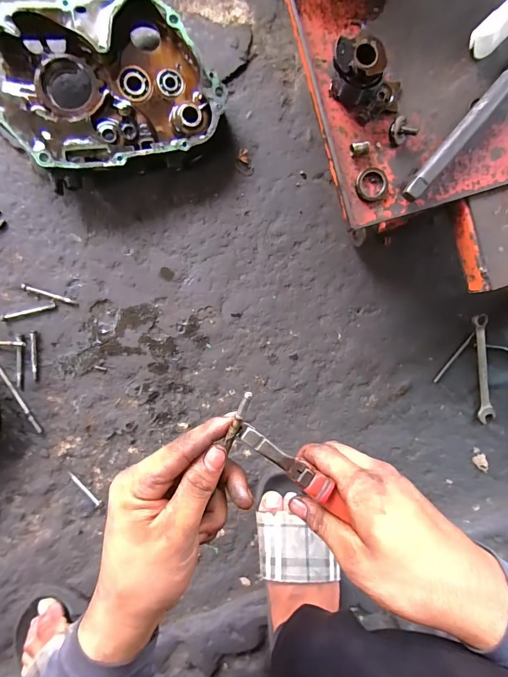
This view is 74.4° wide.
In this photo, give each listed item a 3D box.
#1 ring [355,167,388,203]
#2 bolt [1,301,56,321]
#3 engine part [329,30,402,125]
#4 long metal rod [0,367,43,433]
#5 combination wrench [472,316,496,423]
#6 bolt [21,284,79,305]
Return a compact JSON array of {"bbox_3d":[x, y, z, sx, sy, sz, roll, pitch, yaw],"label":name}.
[{"bbox_3d":[0.101,-0.132,0.287,0.027,0.005,0.027,0,95,-4],"label":"ring"},{"bbox_3d":[-0.294,-0.035,0.435,0.072,0.004,0.010,-16,96,-2],"label":"bolt"},{"bbox_3d":[0.089,-0.202,0.265,0.063,0.035,0.040,19,93,-5],"label":"engine part"},{"bbox_3d":[-0.335,0.037,0.435,0.010,0.006,0.203,-31,96,-1],"label":"long metal rod"},{"bbox_3d":[0.328,0.045,0.474,0.022,0.013,0.158,-10,95,-3],"label":"combination wrench"},{"bbox_3d":[-0.265,-0.056,0.432,0.073,0.004,0.007,16,94,-5],"label":"bolt"}]

